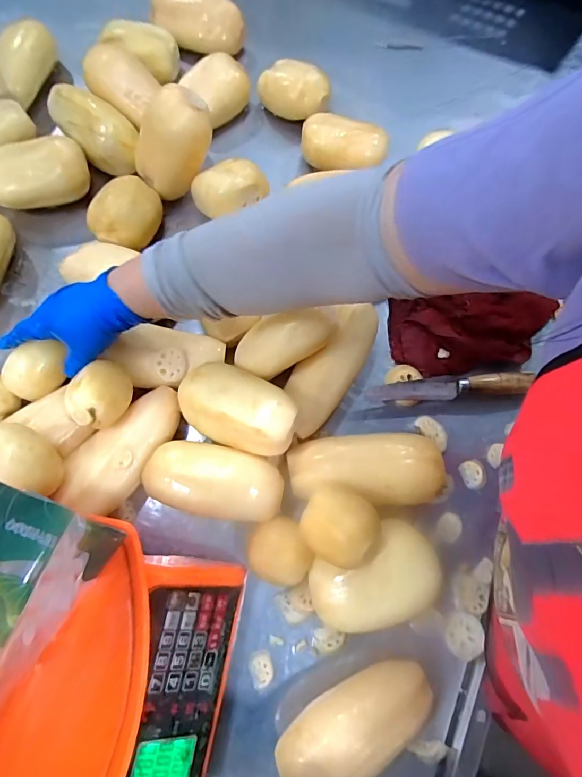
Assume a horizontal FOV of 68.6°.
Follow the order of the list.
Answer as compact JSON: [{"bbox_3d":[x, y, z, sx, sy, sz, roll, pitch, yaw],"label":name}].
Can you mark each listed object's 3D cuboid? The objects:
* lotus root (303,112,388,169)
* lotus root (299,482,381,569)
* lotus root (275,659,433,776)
[{"bbox_3d":[0.072,-0.328,0.581,0.117,0.053,0.066,9,72,1],"label":"lotus root"},{"bbox_3d":[0.045,0.128,0.399,0.066,0.048,0.065,1,73,-2],"label":"lotus root"},{"bbox_3d":[0.062,0.305,0.386,0.149,0.054,0.068,-23,74,-9],"label":"lotus root"}]

